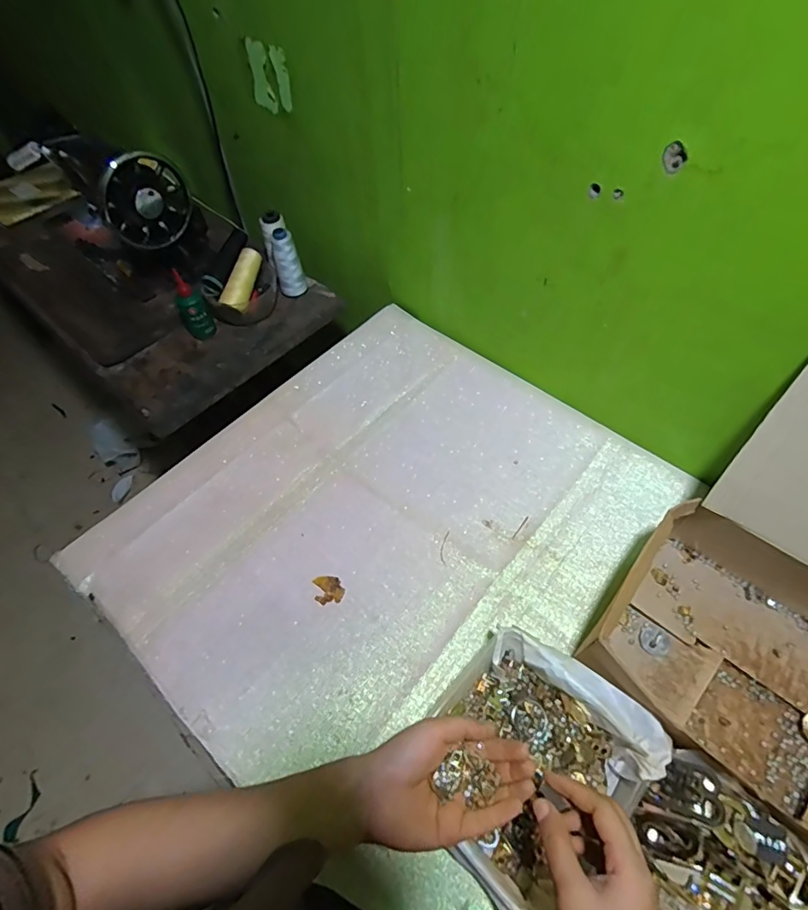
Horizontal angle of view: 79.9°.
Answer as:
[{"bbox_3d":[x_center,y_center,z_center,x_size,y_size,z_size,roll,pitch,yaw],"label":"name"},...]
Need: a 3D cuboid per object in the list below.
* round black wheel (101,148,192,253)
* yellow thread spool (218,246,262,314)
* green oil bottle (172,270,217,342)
[{"bbox_3d":[-0.392,-0.390,0.745,0.132,0.135,0.035,-38,63,-20],"label":"round black wheel"},{"bbox_3d":[-0.270,-0.293,0.805,0.034,0.037,0.104,19,86,16],"label":"yellow thread spool"},{"bbox_3d":[-0.342,-0.237,0.776,0.032,0.118,0.042,25,61,19],"label":"green oil bottle"}]

